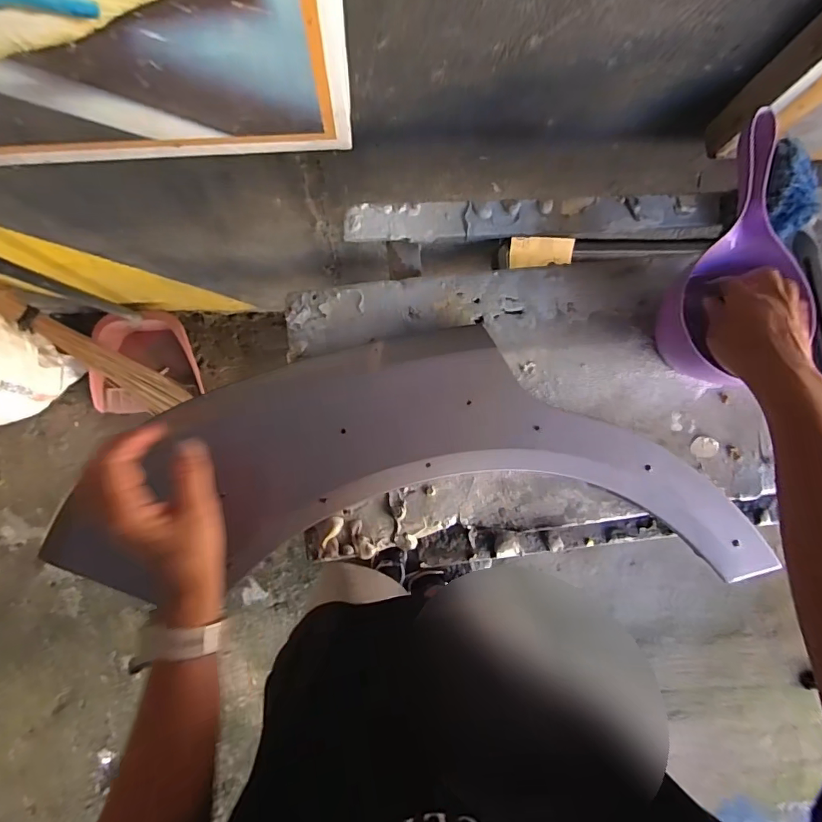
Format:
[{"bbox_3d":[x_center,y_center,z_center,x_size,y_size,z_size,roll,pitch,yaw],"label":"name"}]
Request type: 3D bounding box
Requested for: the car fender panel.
[{"bbox_3d":[0.008,0.053,0.567,0.782,0.065,0.288,-1,86,-4],"label":"car fender panel"}]

